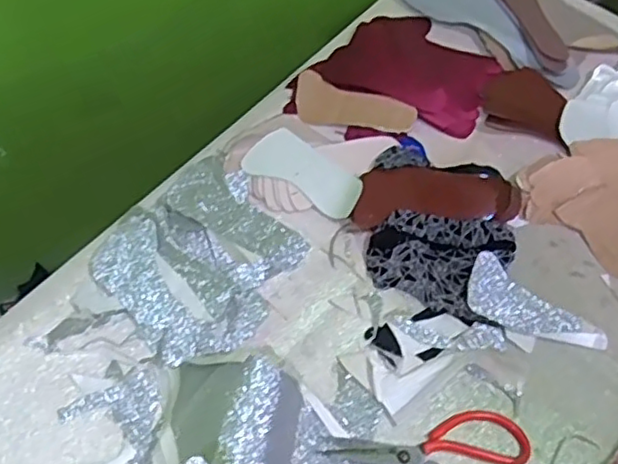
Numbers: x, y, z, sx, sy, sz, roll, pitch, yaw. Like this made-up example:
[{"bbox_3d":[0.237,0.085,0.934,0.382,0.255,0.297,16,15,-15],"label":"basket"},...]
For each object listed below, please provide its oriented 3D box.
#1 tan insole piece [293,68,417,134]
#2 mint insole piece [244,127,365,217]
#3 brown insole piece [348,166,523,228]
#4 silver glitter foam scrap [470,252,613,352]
[{"bbox_3d":[0.056,-0.164,0.877,0.169,0.015,0.067,25,89,13],"label":"tan insole piece"},{"bbox_3d":[-0.007,-0.072,0.808,0.152,0.008,0.069,36,96,15],"label":"mint insole piece"},{"bbox_3d":[0.152,-0.045,0.789,0.193,0.028,0.074,-3,59,-1],"label":"brown insole piece"},{"bbox_3d":[0.254,0.092,0.733,0.162,0.022,0.066,32,64,18],"label":"silver glitter foam scrap"}]

